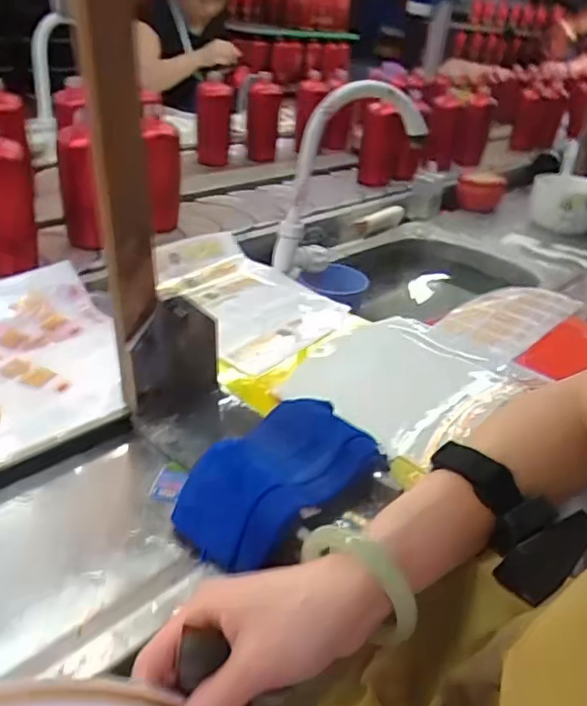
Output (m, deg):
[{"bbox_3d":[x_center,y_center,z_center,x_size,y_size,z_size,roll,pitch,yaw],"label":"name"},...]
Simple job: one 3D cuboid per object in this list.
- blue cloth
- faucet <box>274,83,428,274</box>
[{"bbox_3d":[-0.010,0.105,0.476,0.105,0.039,0.169,29,40,32],"label":"blue cloth"},{"bbox_3d":[0.083,-0.249,0.853,0.235,0.276,0.059,-20,40,-33],"label":"faucet"}]

